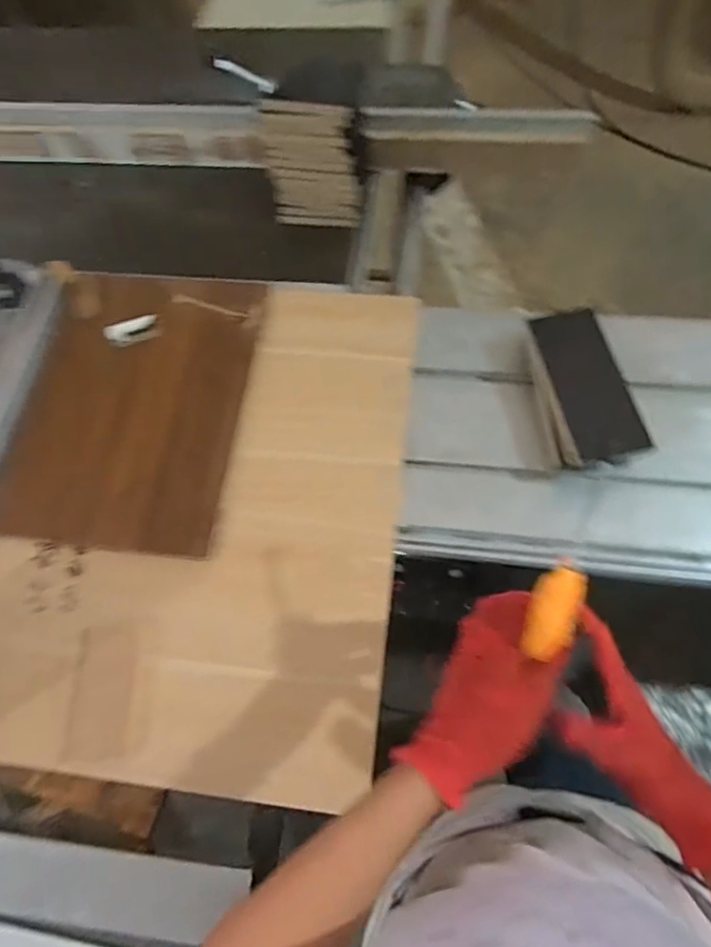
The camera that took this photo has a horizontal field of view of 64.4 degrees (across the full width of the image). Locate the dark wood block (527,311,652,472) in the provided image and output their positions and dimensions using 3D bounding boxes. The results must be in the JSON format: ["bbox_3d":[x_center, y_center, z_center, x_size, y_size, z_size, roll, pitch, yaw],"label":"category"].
[{"bbox_3d":[0.298,-0.110,0.745,0.104,0.075,0.210,-11,65,-2],"label":"dark wood block"}]

